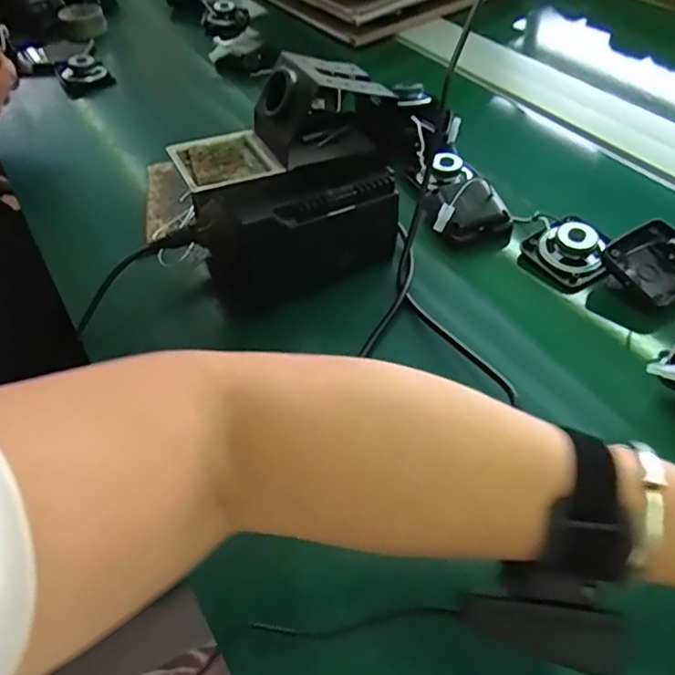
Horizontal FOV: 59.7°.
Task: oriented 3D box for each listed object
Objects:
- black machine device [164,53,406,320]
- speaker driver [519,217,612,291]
[{"bbox_3d":[-0.033,-0.122,0.466,0.168,0.155,0.093,-25,53,-16],"label":"black machine device"},{"bbox_3d":[0.200,-0.073,0.510,0.060,0.039,0.068,-29,54,-19],"label":"speaker driver"}]

